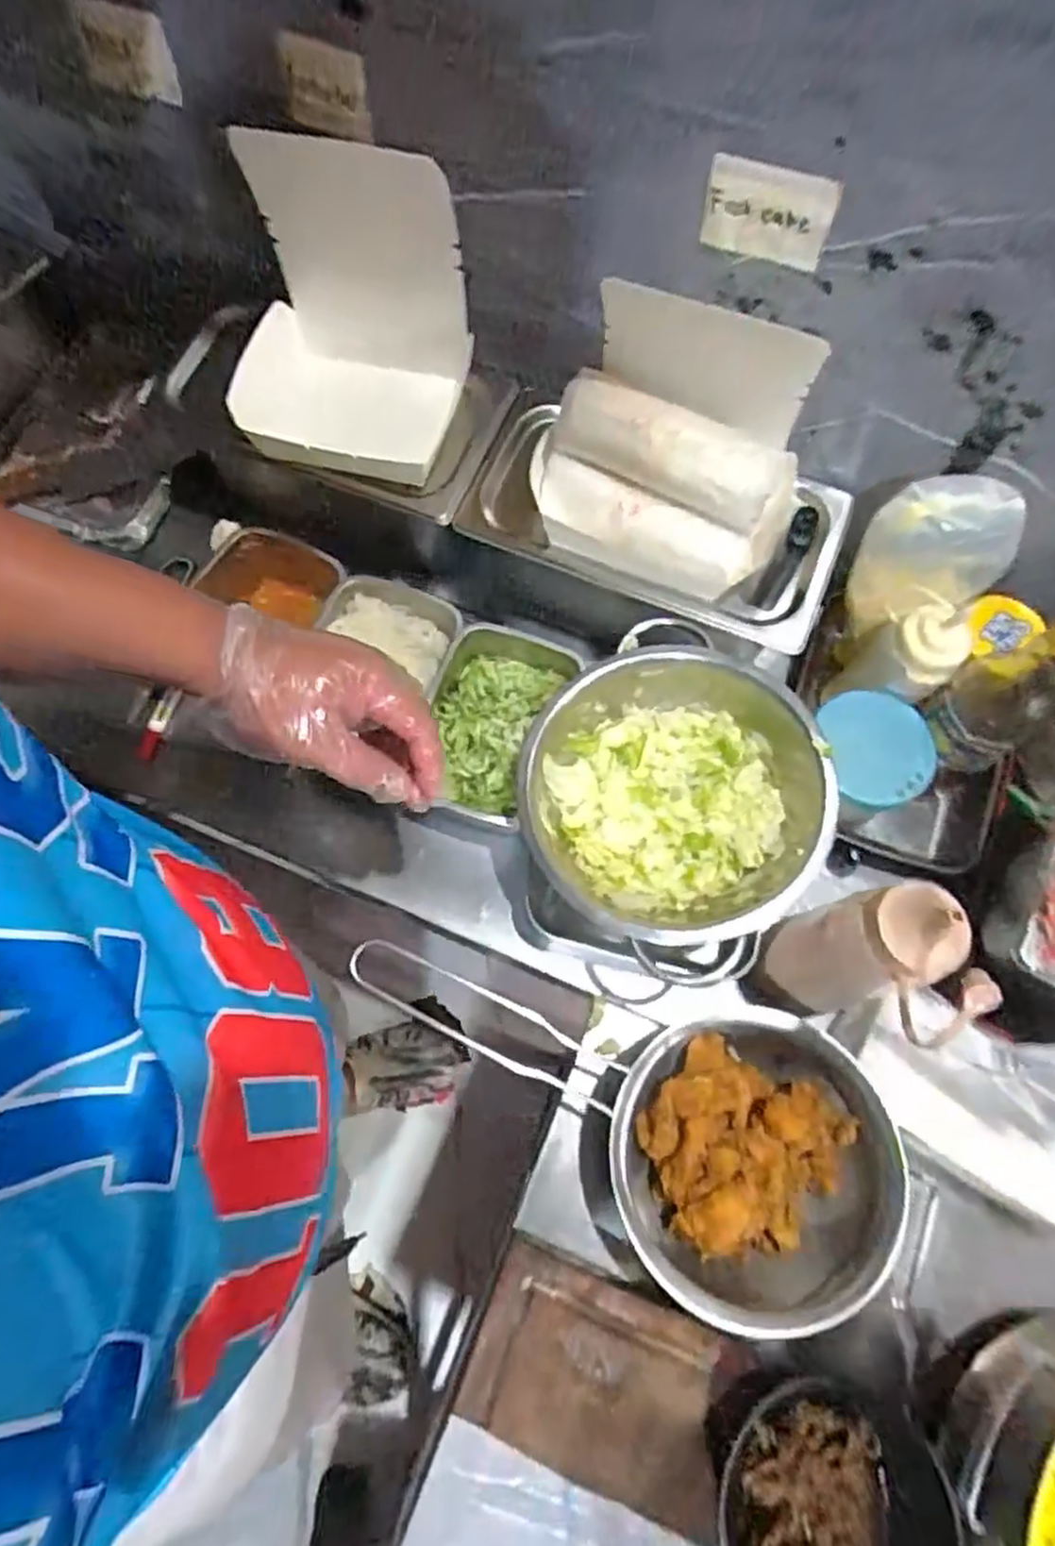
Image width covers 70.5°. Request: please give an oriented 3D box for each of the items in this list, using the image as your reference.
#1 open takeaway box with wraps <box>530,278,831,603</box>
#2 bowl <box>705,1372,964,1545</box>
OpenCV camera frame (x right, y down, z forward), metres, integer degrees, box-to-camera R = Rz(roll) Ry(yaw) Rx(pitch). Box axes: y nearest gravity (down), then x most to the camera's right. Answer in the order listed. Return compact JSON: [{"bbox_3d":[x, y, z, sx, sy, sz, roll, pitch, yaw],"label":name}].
[{"bbox_3d":[0.113,-0.261,0.591,0.208,0.168,0.130,23,70,7],"label":"open takeaway box with wraps"},{"bbox_3d":[0.194,0.472,0.477,0.134,0.053,0.136,0,69,-1],"label":"bowl"}]

